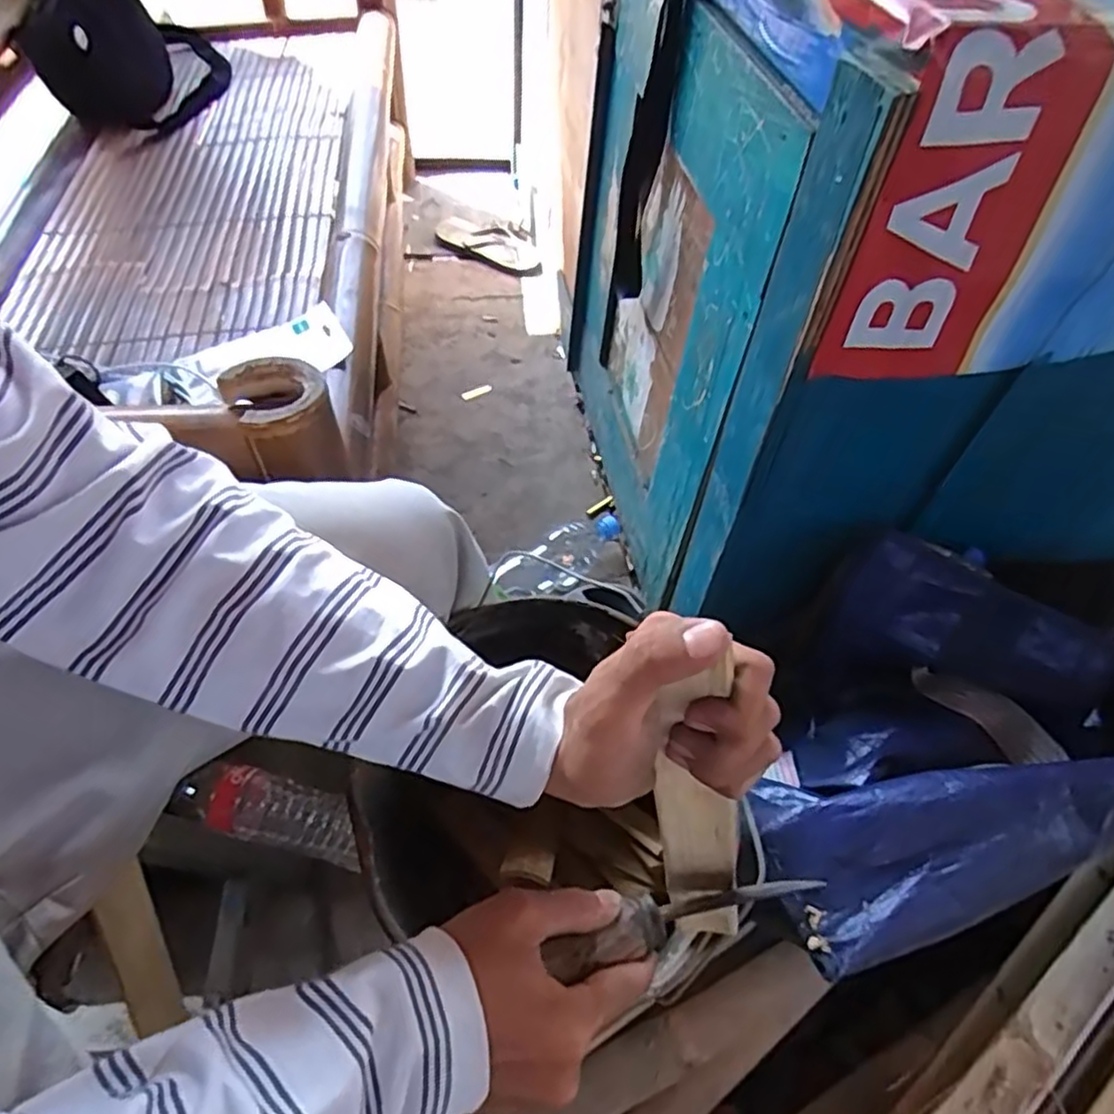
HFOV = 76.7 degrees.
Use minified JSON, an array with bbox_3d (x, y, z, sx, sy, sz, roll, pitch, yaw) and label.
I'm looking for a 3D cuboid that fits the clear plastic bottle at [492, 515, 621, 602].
[{"bbox_3d":[0.012,-0.004,1.046,0.207,0.070,0.065,-37,63,-27],"label":"clear plastic bottle"}]

